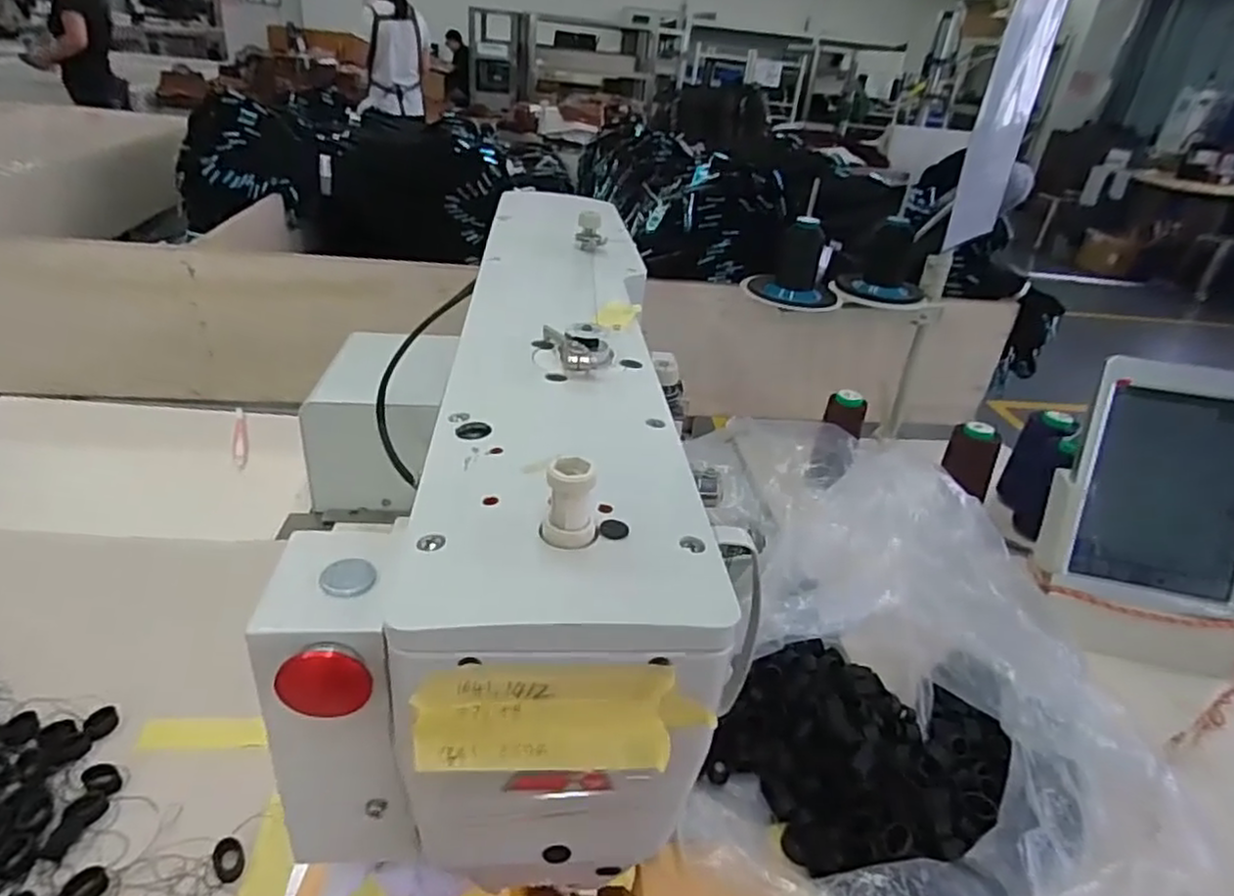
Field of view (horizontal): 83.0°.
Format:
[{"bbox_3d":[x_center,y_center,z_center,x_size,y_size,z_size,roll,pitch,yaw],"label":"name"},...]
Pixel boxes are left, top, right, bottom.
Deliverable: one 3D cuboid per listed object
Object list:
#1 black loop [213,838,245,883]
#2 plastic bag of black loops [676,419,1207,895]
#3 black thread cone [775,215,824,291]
[{"bbox_3d":[-0.212,0.224,0.380,0.020,0.013,0.015,30,37,34],"label":"black loop"},{"bbox_3d":[0.189,0.147,0.456,0.263,0.137,0.304,5,30,-4],"label":"plastic bag of black loops"},{"bbox_3d":[0.226,-0.238,0.857,0.052,0.082,0.053,15,31,14],"label":"black thread cone"}]

